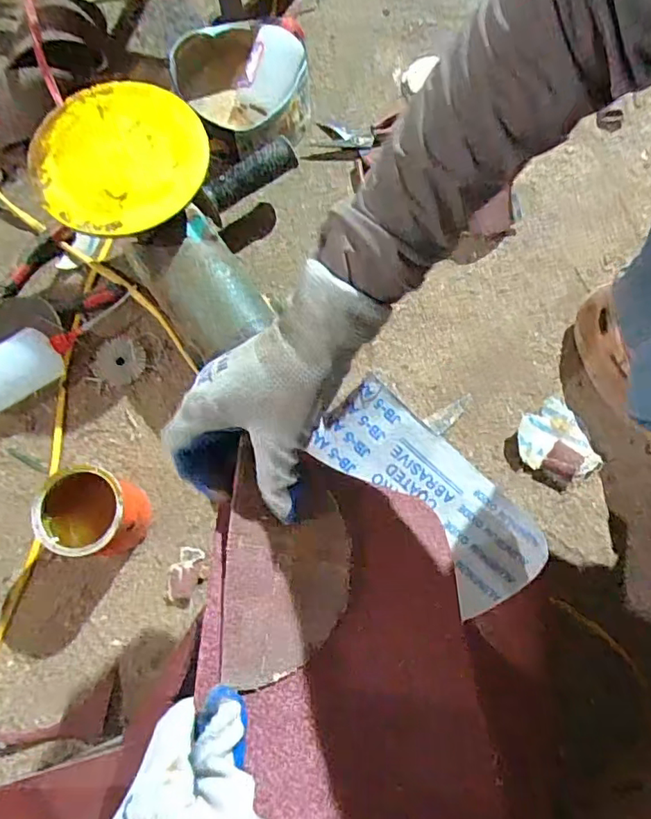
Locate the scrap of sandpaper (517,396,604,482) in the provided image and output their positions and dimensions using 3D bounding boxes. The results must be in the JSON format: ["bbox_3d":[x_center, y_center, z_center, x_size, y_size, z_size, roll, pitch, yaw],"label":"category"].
[{"bbox_3d":[0.222,0.032,0.538,0.069,0.016,0.078,-25,75,-5],"label":"scrap of sandpaper"}]

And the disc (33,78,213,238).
[{"bbox_3d":[-0.181,-0.222,0.486,0.147,0.011,0.145,0,74,2],"label":"disc"}]

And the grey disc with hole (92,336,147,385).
[{"bbox_3d":[-0.208,-0.049,0.562,0.051,0.004,0.048,0,86,-2],"label":"grey disc with hole"}]

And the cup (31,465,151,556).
[{"bbox_3d":[-0.203,0.092,0.491,0.071,0.078,0.071,0,74,2],"label":"cup"}]

